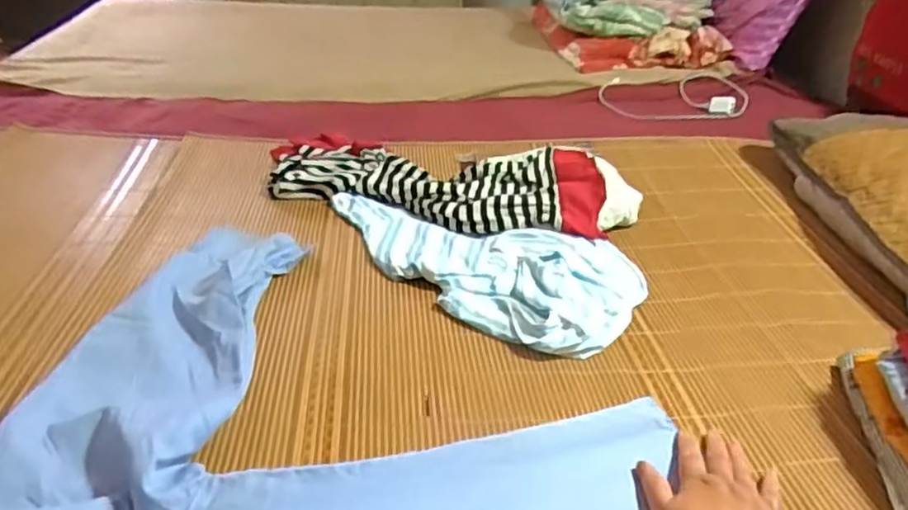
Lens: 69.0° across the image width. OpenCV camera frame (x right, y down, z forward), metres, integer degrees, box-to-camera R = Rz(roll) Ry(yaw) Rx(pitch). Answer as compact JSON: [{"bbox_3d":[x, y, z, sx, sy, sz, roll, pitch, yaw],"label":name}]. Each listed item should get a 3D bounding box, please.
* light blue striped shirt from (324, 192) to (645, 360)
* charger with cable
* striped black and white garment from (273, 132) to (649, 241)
[{"bbox_3d":[0.029,-0.009,0.871,0.429,0.032,0.238,23,36,29],"label":"light blue striped shirt"},{"bbox_3d":[0.496,-0.367,1.493,0.337,0.044,0.233,2,31,-1],"label":"charger with cable"},{"bbox_3d":[-0.007,-0.122,1.021,0.572,0.073,0.227,7,32,7],"label":"striped black and white garment"}]

